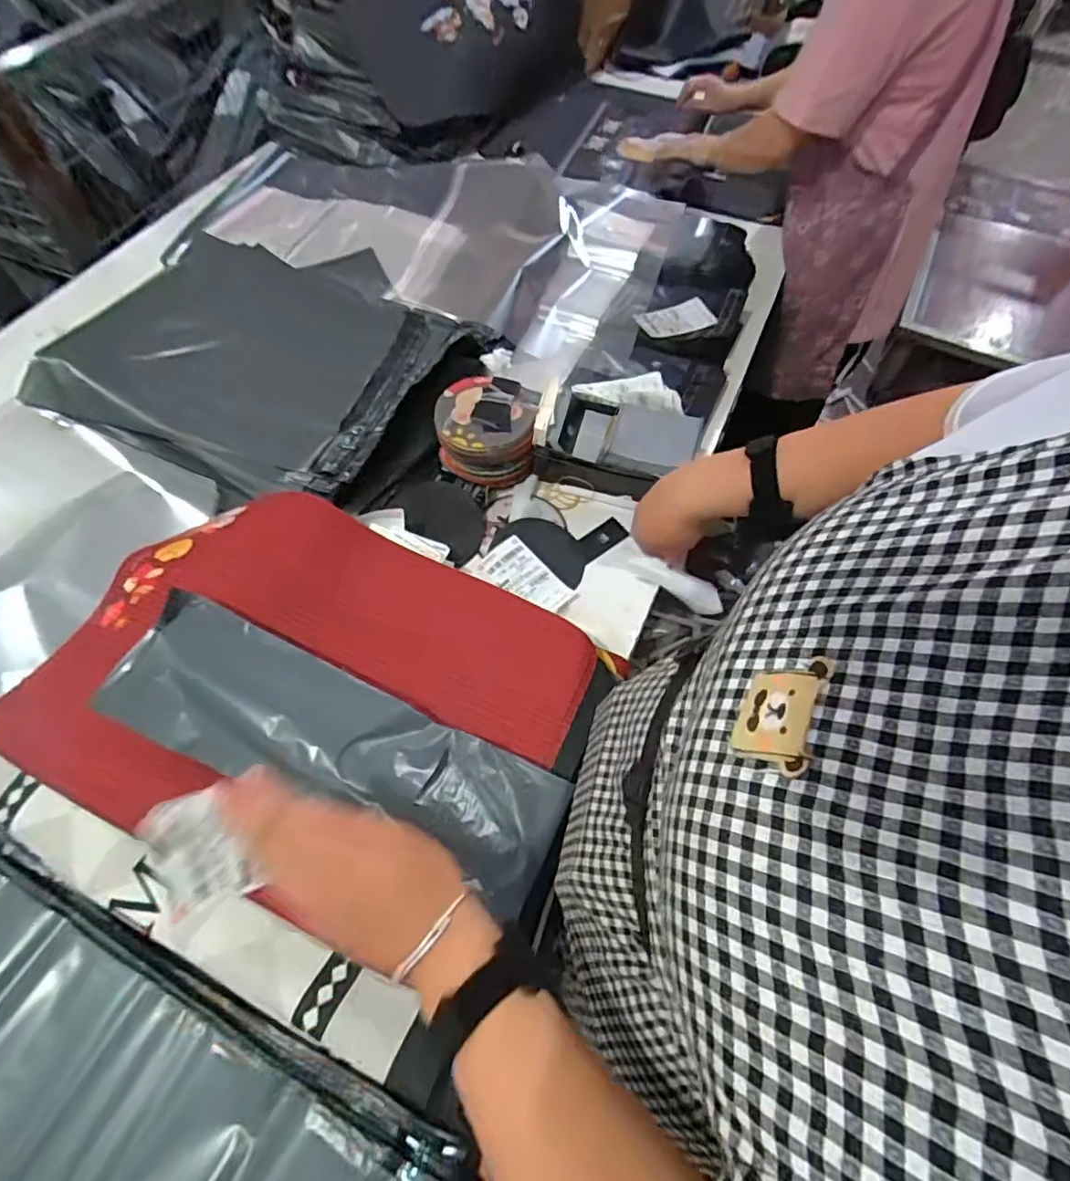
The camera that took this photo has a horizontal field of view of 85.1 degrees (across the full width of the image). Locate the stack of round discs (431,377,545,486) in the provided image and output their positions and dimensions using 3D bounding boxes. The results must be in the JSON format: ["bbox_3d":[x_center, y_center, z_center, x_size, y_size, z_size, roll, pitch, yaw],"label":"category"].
[{"bbox_3d":[-0.071,-0.229,0.855,0.142,0.096,0.132,-3,59,-3],"label":"stack of round discs"}]

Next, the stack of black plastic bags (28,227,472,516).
[{"bbox_3d":[-0.437,-0.396,0.969,0.604,0.068,0.531,26,62,14],"label":"stack of black plastic bags"}]

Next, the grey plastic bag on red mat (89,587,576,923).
[{"bbox_3d":[-0.194,0.142,0.560,0.449,0.032,0.135,23,58,7],"label":"grey plastic bag on red mat"}]

